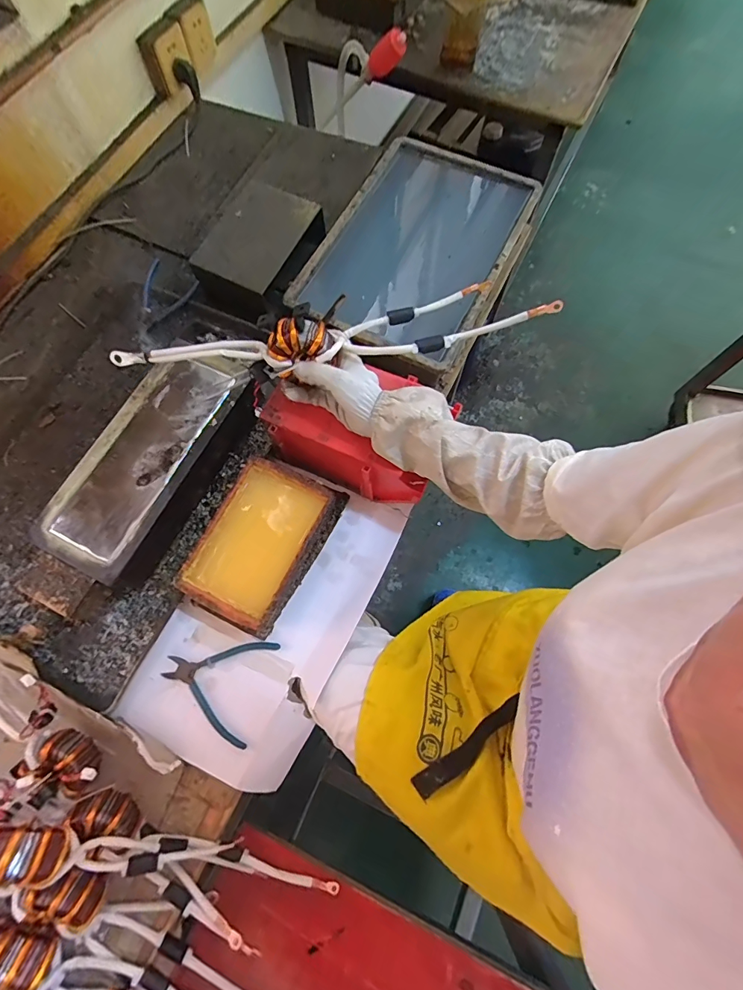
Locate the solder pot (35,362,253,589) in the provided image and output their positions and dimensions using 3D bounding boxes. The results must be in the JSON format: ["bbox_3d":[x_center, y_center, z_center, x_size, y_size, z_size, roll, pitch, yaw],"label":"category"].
[{"bbox_3d":[-0.301,-0.048,0.604,0.148,0.093,0.335,26,74,9],"label":"solder pot"}]

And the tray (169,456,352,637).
[{"bbox_3d":[-0.146,0.061,0.577,0.137,0.067,0.224,26,74,9],"label":"tray"}]

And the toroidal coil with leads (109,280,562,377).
[{"bbox_3d":[-0.061,-0.196,0.492,0.517,0.051,0.074,-4,71,6],"label":"toroidal coil with leads"}]

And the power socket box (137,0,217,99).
[{"bbox_3d":[-0.387,-0.916,0.855,0.061,0.085,0.178,26,74,10],"label":"power socket box"}]

